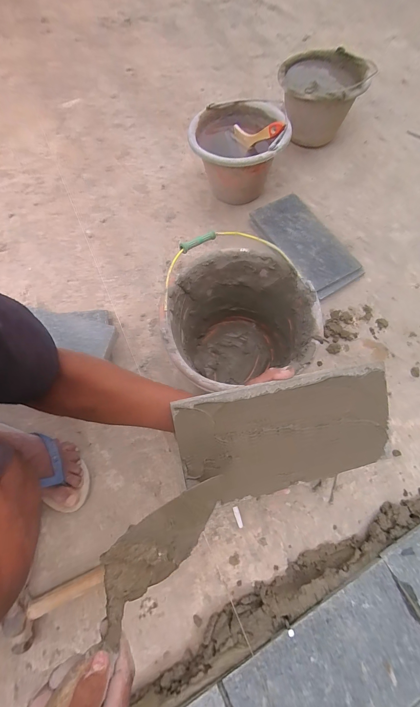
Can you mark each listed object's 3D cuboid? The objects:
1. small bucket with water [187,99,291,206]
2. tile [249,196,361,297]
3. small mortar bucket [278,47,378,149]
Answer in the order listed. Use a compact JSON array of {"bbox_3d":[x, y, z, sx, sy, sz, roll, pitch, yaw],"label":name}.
[{"bbox_3d":[0.067,-0.540,0.793,0.238,0.182,0.227,1,74,-2],"label":"small bucket with water"},{"bbox_3d":[0.251,-0.293,0.762,0.150,0.018,0.311,-29,71,-10],"label":"tile"},{"bbox_3d":[0.322,-0.754,0.866,0.232,0.169,0.211,1,74,-2],"label":"small mortar bucket"}]

